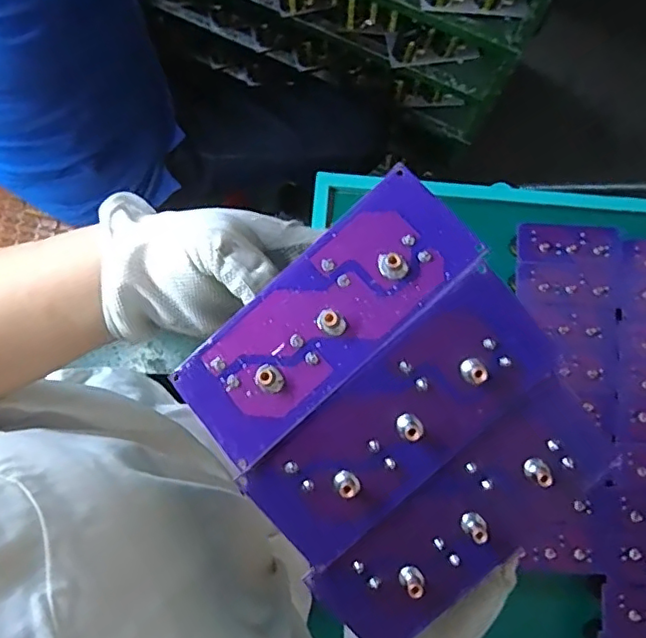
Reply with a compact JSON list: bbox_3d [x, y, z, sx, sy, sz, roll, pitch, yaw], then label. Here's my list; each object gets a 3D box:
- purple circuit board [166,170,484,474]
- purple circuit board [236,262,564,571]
[{"bbox_3d":[0.000,-0.001,0.242,0.136,0.009,0.052,-43,83,1],"label":"purple circuit board"},{"bbox_3d":[0.031,0.042,0.238,0.136,0.010,0.051,-42,83,3],"label":"purple circuit board"}]

